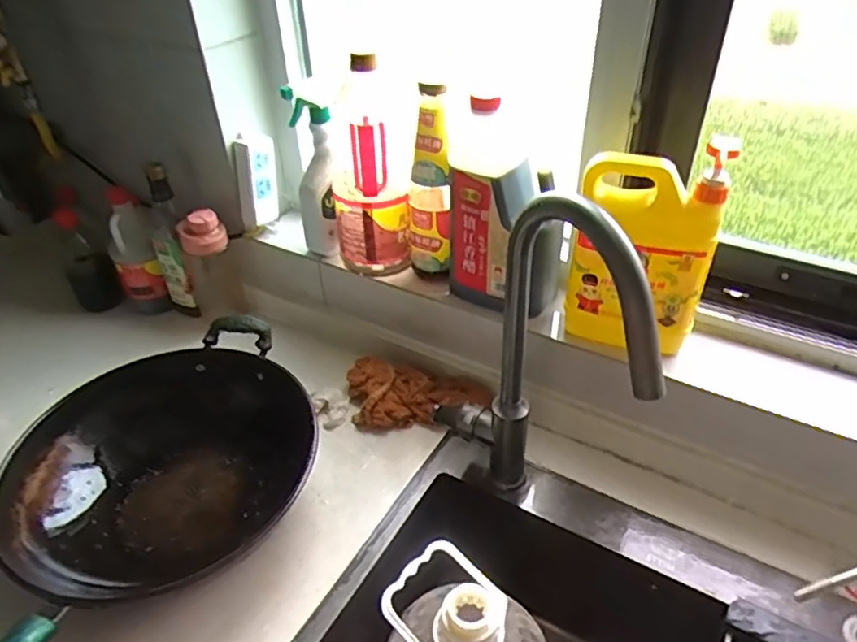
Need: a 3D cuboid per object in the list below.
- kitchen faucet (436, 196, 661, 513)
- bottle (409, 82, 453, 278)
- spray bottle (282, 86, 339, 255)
[{"bbox_3d":[0.112,0.072,0.603,0.051,0.423,0.240,-28,46,-28],"label":"kitchen faucet"},{"bbox_3d":[0.000,-0.173,0.801,0.057,0.251,0.074,-5,40,-3],"label":"bottle"},{"bbox_3d":[-0.162,-0.207,0.873,0.079,0.224,0.056,14,42,19],"label":"spray bottle"}]

